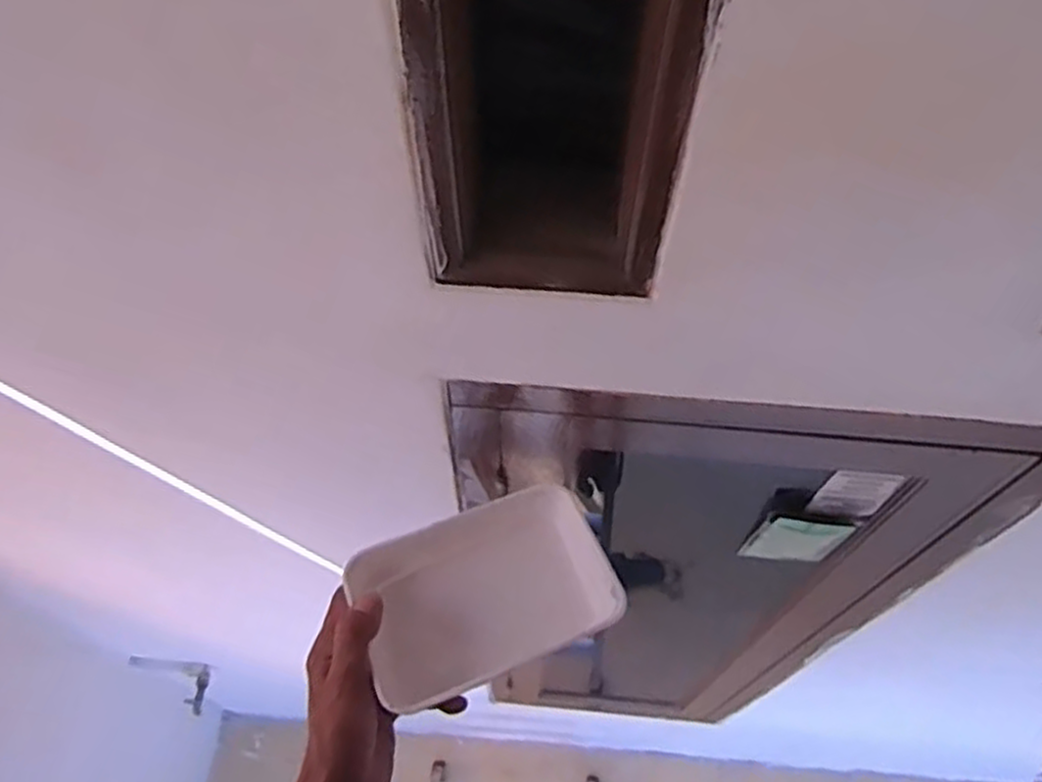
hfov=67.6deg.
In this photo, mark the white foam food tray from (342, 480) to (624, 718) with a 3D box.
[{"bbox_3d":[-0.024,0.138,0.531,0.165,0.029,0.109,-22,62,-13],"label":"white foam food tray"}]

